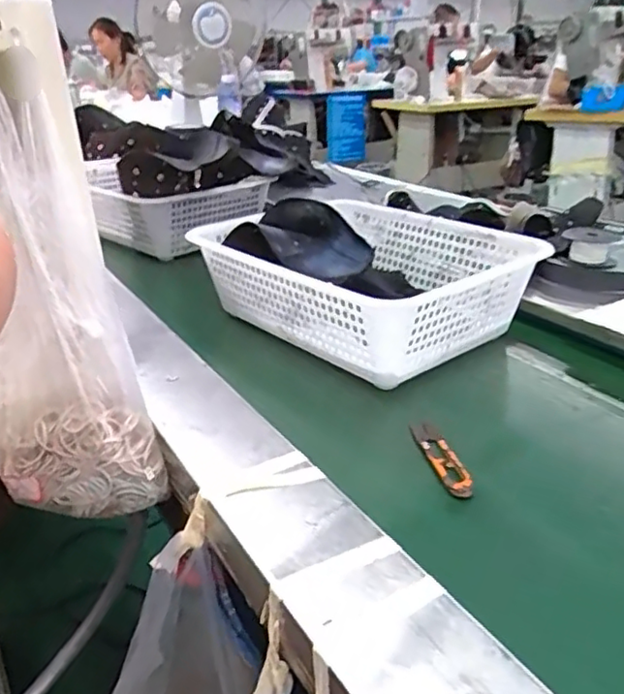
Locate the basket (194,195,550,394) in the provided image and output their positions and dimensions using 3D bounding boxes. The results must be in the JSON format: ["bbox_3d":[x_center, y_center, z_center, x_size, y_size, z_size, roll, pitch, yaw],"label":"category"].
[{"bbox_3d":[0.061,-0.080,0.797,0.293,0.122,0.364,-20,31,-34],"label":"basket"}]

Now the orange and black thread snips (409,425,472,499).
[{"bbox_3d":[0.113,0.095,0.560,0.023,0.012,0.111,-6,26,-10],"label":"orange and black thread snips"}]

